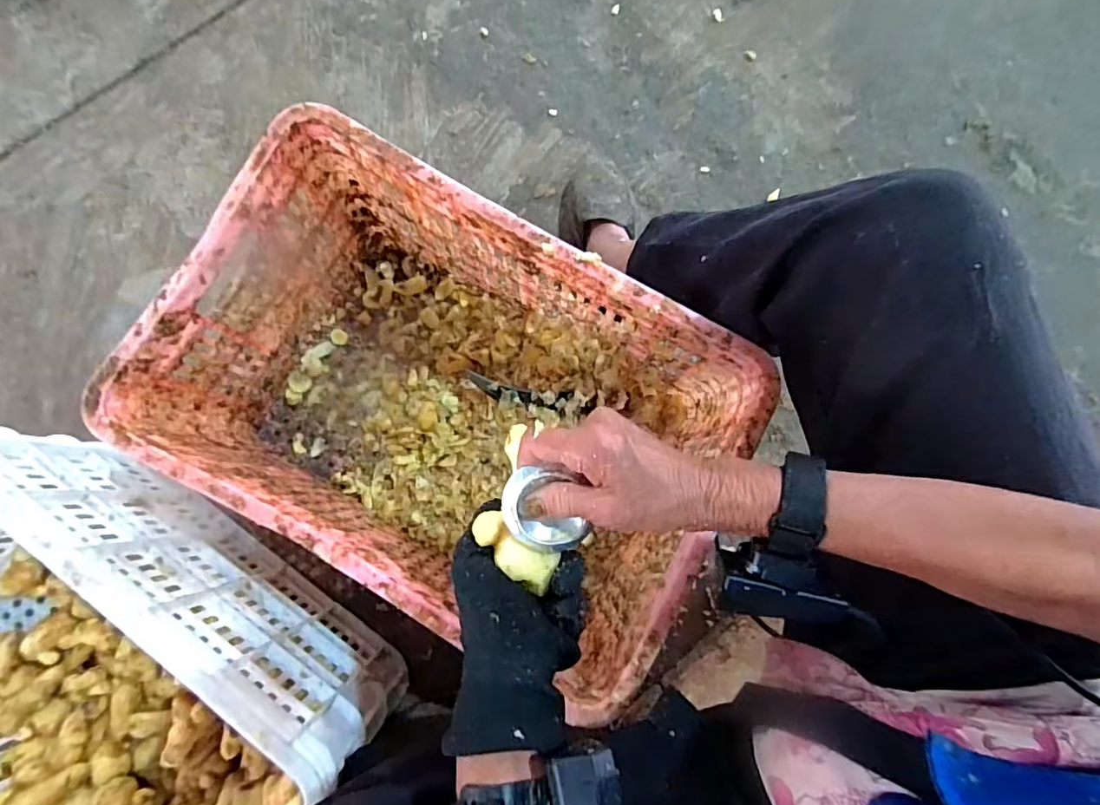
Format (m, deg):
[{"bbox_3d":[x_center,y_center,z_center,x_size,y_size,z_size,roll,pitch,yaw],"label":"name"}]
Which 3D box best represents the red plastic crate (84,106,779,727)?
[{"bbox_3d":[-0.097,0.007,0.601,0.511,0.277,0.338,29,82,2],"label":"red plastic crate"}]

